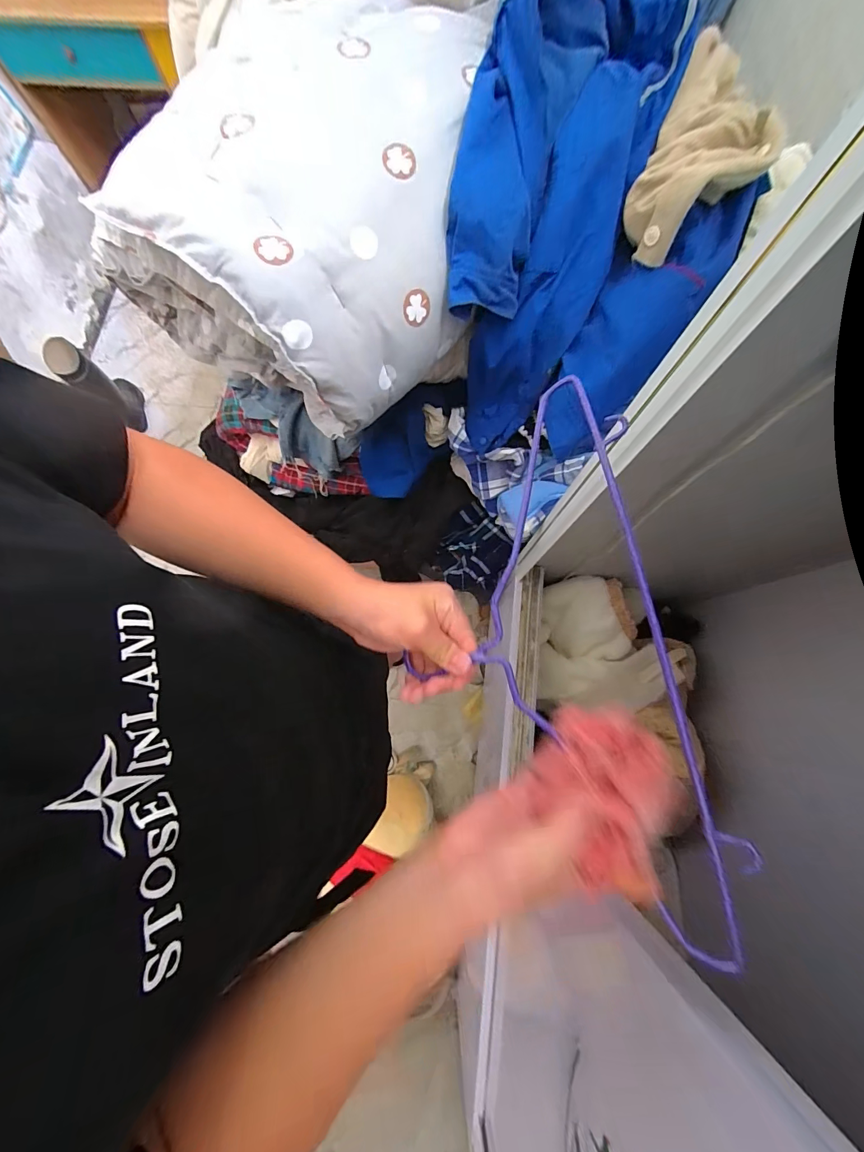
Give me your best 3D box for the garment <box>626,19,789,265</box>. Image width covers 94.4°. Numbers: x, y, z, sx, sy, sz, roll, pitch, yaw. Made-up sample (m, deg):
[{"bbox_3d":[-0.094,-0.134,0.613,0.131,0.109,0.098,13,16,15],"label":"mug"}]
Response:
[{"bbox_3d":[0.396,-0.623,0.570,0.143,0.077,0.387,24,77,7],"label":"garment"}]

